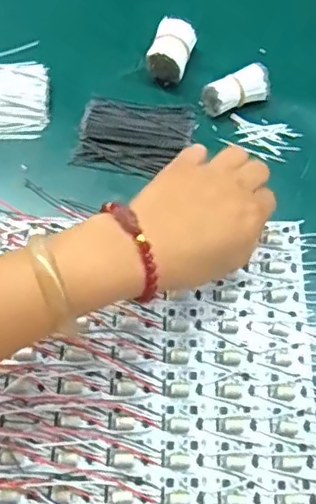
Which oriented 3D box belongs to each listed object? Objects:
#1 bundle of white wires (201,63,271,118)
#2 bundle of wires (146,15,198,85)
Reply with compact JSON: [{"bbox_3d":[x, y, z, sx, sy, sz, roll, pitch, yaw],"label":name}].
[{"bbox_3d":[0.064,-0.130,0.494,0.055,0.021,0.025,-23,69,1],"label":"bundle of white wires"},{"bbox_3d":[0.012,-0.167,0.510,0.032,0.031,0.047,17,68,5],"label":"bundle of wires"}]

